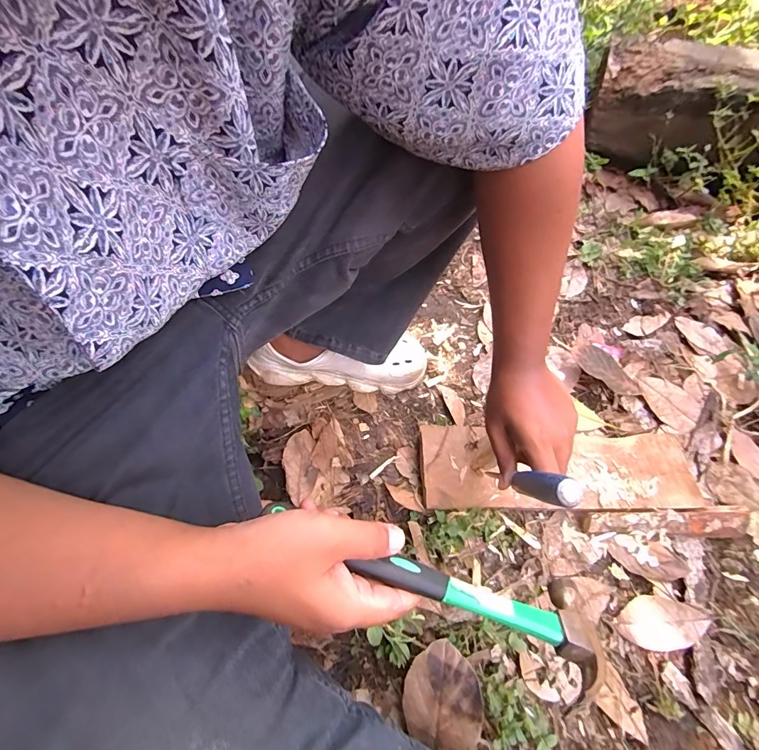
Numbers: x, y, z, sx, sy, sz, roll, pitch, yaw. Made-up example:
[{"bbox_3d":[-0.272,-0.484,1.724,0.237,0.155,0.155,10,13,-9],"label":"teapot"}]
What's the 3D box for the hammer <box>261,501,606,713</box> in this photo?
[{"bbox_3d":[0.039,0.151,0.294,0.256,0.039,0.057,22,61,-5],"label":"hammer"}]

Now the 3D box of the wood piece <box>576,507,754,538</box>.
[{"bbox_3d":[0.396,0.196,0.547,0.239,0.020,0.037,-1,60,-1],"label":"wood piece"}]

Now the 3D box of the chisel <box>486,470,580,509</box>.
[{"bbox_3d":[0.144,0.111,0.415,0.019,0.234,0.024,6,79,3],"label":"chisel"}]

